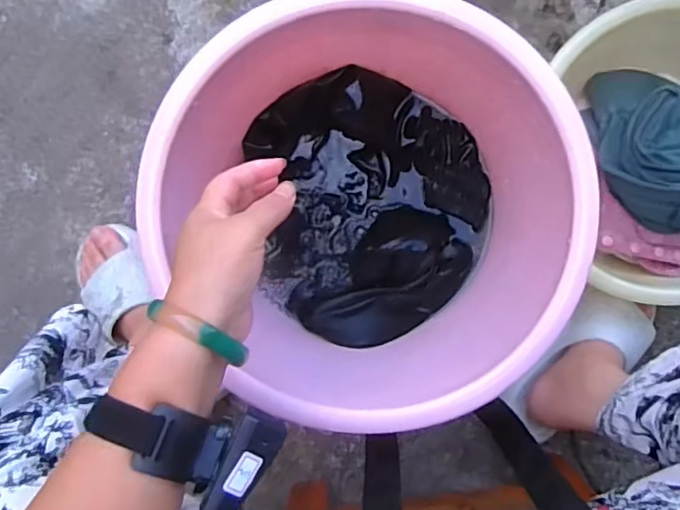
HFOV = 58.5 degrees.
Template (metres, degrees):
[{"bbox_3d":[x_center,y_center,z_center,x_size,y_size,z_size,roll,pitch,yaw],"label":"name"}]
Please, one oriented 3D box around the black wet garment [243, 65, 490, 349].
[{"bbox_3d":[0.034,-0.045,0.596,0.217,0.060,0.248,-9,95,1],"label":"black wet garment"}]

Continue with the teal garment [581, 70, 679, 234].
[{"bbox_3d":[0.359,-0.115,0.650,0.165,0.084,0.177,-6,95,2],"label":"teal garment"}]

